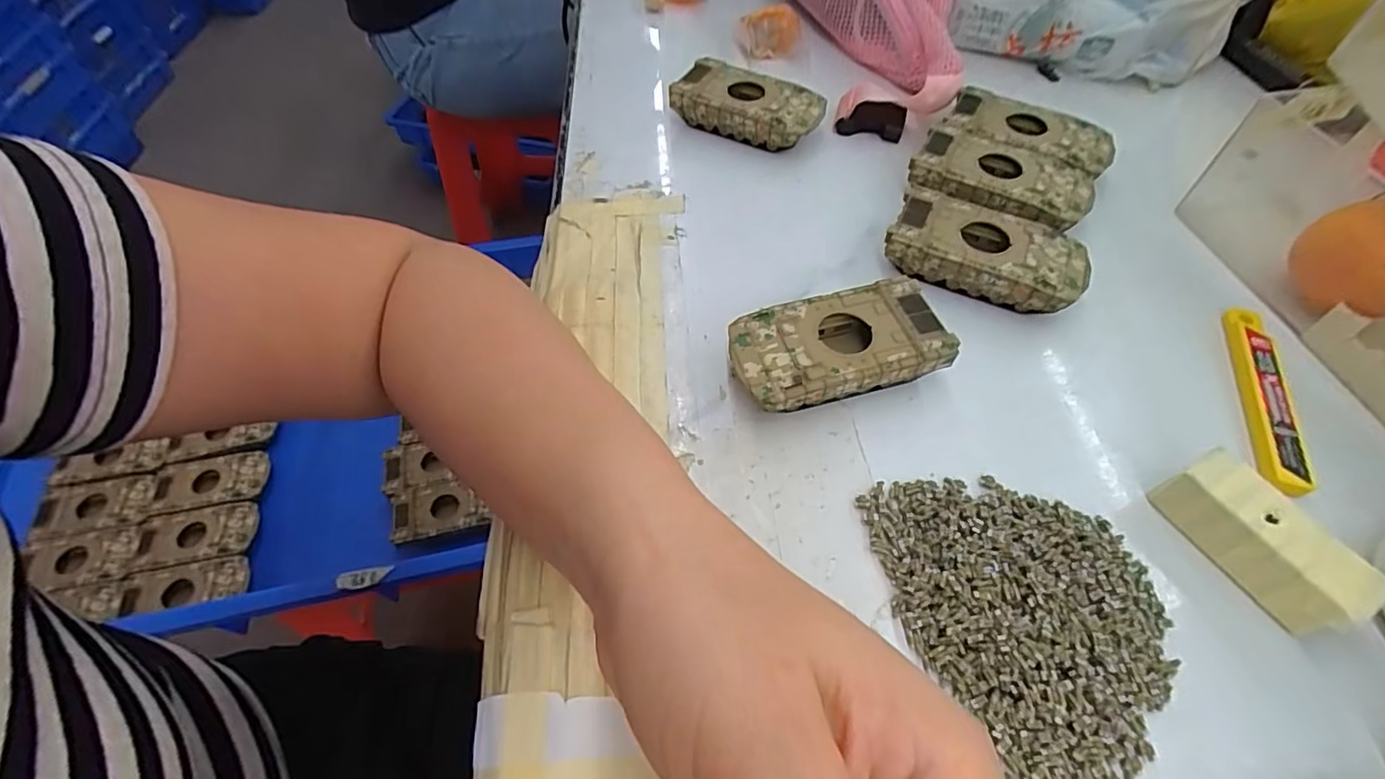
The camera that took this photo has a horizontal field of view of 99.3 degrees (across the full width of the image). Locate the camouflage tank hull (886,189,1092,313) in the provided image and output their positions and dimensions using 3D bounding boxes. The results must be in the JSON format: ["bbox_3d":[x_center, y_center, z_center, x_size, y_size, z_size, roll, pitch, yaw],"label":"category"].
[{"bbox_3d":[0.155,-0.072,0.314,0.095,0.027,0.050,20,58,14],"label":"camouflage tank hull"}]

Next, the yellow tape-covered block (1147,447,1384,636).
[{"bbox_3d":[0.217,0.058,0.225,0.027,0.024,0.065,-25,59,-16],"label":"yellow tape-covered block"}]

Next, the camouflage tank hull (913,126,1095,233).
[{"bbox_3d":[0.179,-0.119,0.345,0.095,0.027,0.055,26,59,17],"label":"camouflage tank hull"}]

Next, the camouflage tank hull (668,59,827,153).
[{"bbox_3d":[0.037,-0.186,0.391,0.094,0.026,0.046,27,59,18],"label":"camouflage tank hull"}]

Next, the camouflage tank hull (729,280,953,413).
[{"bbox_3d":[0.067,-0.018,0.278,0.096,0.027,0.049,-13,56,-8],"label":"camouflage tank hull"}]

